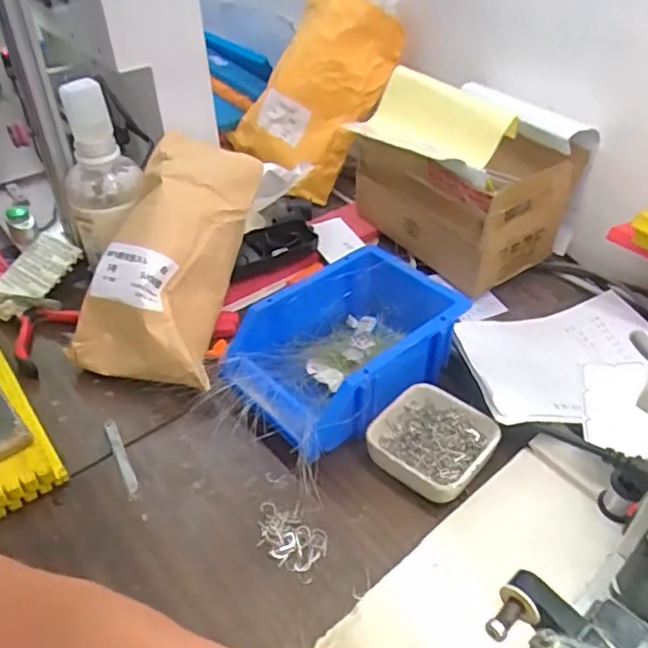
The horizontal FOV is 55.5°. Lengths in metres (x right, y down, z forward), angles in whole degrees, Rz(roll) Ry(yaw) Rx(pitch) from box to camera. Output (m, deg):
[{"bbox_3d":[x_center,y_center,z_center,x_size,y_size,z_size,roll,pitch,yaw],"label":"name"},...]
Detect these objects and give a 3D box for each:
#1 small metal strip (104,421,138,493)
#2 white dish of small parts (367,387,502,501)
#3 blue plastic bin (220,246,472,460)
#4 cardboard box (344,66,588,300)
[{"bbox_3d":[-0.161,0.104,0.488,0.010,0.006,0.075,-21,44,-20],"label":"small metal strip"},{"bbox_3d":[0.082,0.094,0.474,0.081,0.030,0.092,28,49,30],"label":"white dish of small parts"},{"bbox_3d":[0.018,0.023,0.523,0.191,0.080,0.127,-32,49,-30],"label":"blue plastic bin"},{"bbox_3d":[0.135,-0.159,0.639,0.155,0.162,0.191,-24,45,-24],"label":"cardboard box"}]

